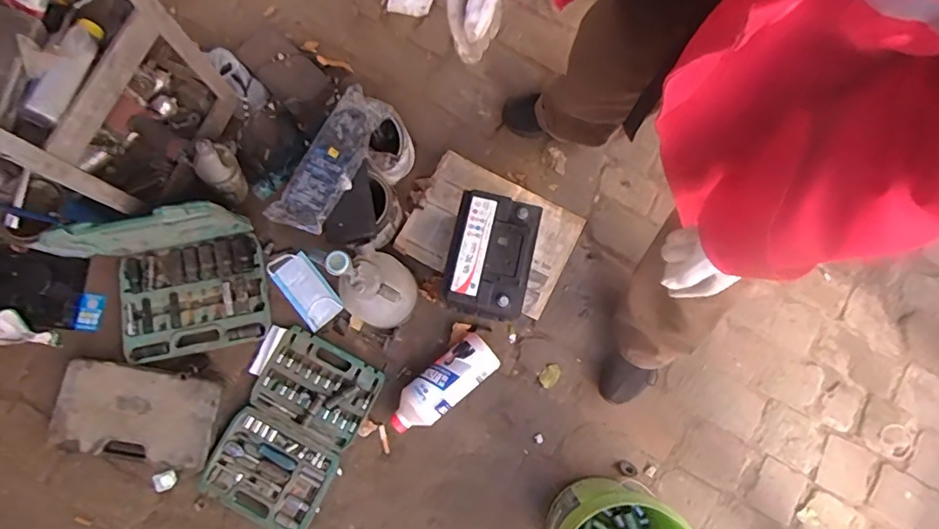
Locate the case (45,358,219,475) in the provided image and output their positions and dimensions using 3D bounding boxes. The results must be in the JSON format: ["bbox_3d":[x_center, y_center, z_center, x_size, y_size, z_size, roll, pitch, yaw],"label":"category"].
[{"bbox_3d":[-0.675,0.301,1.075,0.300,0.053,0.192,10,80,2],"label":"case"}]

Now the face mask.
[{"bbox_3d":[-0.373,0.054,1.192,0.089,0.007,0.183,-37,85,-27],"label":"face mask"}]

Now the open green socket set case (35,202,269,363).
[{"bbox_3d":[-0.596,0.043,1.016,0.296,0.249,0.248,-16,80,-3],"label":"open green socket set case"}]

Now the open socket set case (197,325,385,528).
[{"bbox_3d":[-0.373,0.349,1.109,0.251,0.043,0.374,26,81,5],"label":"open socket set case"}]

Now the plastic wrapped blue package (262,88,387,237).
[{"bbox_3d":[-0.275,-0.210,1.043,0.101,0.037,0.309,27,80,6],"label":"plastic wrapped blue package"}]

